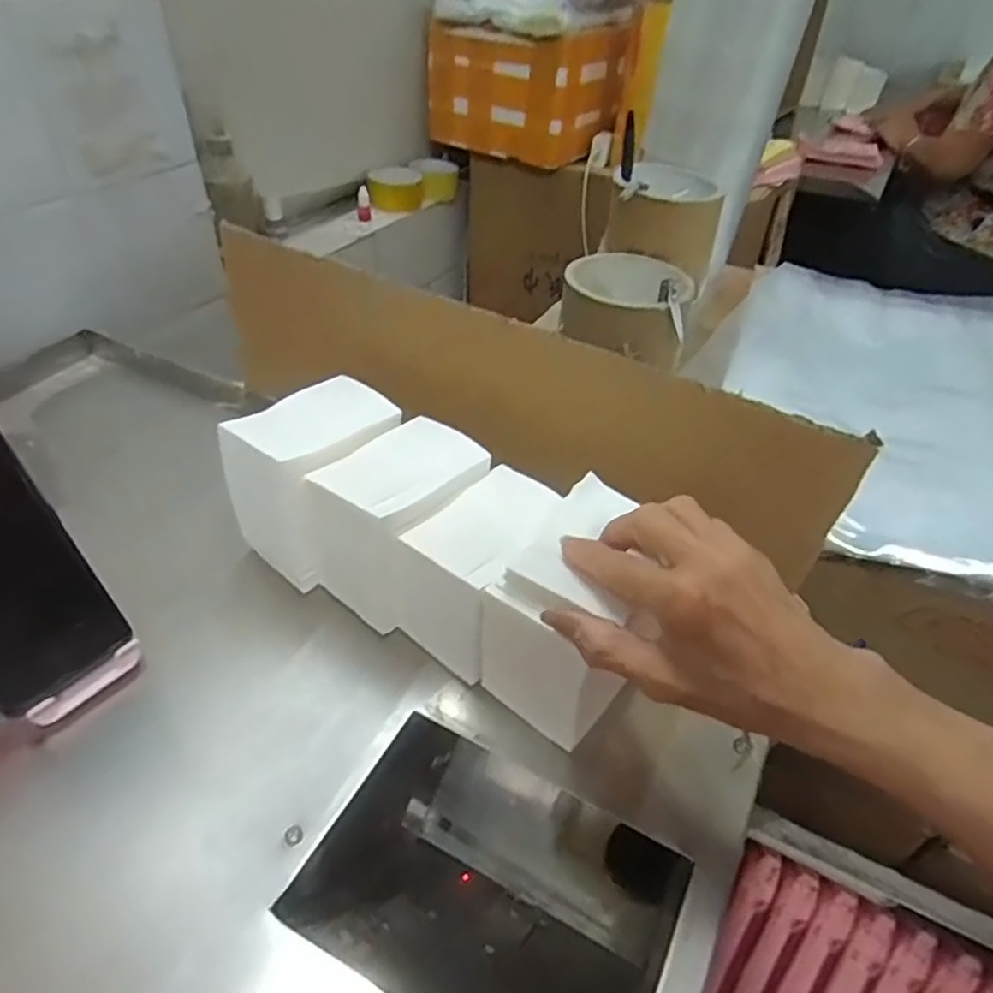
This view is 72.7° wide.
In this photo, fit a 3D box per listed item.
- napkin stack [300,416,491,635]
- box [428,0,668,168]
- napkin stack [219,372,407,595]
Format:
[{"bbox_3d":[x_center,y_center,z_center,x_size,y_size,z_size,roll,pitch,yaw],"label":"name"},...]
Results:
[{"bbox_3d":[-0.066,0.014,0.459,0.079,0.102,0.109,30,47,28],"label":"napkin stack"},{"bbox_3d":[0.075,-0.691,1.103,0.313,0.222,0.218,28,46,26],"label":"box"},{"bbox_3d":[-0.122,-0.013,0.479,0.073,0.106,0.102,31,48,28],"label":"napkin stack"}]

